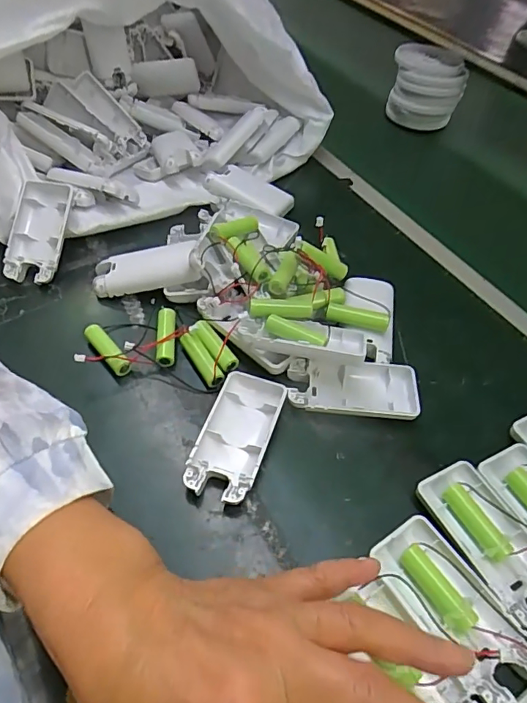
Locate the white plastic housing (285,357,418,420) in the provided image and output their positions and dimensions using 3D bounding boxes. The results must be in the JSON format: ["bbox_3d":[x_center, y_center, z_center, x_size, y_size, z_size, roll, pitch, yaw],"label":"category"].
[{"bbox_3d":[0.067,0.028,0.369,0.094,0.018,0.045,7,51,1],"label":"white plastic housing"}]

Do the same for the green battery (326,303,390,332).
[{"bbox_3d":[0.075,-0.028,0.394,0.050,0.011,0.013,18,52,9],"label":"green battery"}]

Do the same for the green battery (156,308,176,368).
[{"bbox_3d":[-0.078,-0.012,0.389,0.015,0.015,0.048,-2,52,-7],"label":"green battery"}]

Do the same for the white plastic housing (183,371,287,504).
[{"bbox_3d":[-0.019,0.058,0.341,0.045,0.014,0.095,18,52,9],"label":"white plastic housing"}]

